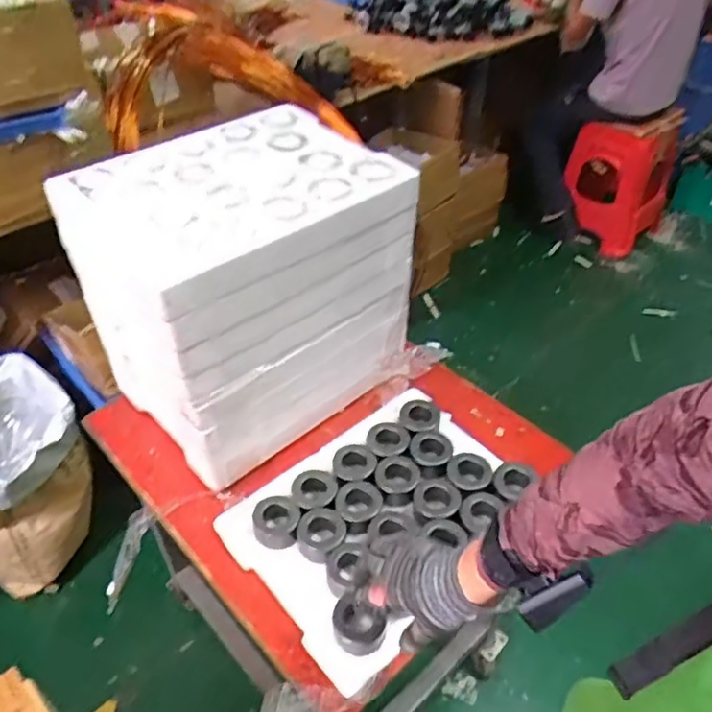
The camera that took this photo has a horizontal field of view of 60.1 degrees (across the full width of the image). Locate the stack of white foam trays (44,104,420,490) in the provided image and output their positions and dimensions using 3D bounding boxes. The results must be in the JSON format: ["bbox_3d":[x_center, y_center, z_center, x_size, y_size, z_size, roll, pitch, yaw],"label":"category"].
[{"bbox_3d":[-0.143,-0.096,0.875,0.373,0.358,0.256,-30,50,-30],"label":"stack of white foam trays"}]

